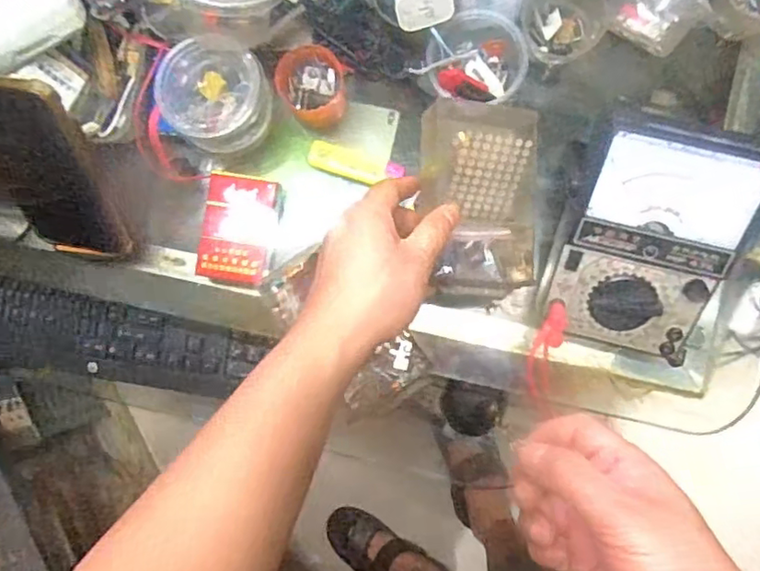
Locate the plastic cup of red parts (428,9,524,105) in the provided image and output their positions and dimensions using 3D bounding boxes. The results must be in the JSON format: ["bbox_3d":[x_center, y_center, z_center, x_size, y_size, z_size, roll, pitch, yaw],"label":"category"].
[{"bbox_3d":[0.077,-0.183,0.497,0.074,0.048,0.074,0,87,4],"label":"plastic cup of red parts"}]

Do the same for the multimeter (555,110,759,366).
[{"bbox_3d":[0.188,-0.029,0.432,0.108,0.044,0.160,10,121,6],"label":"multimeter"}]

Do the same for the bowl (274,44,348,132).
[{"bbox_3d":[-0.056,-0.162,0.507,0.052,0.048,0.052,0,87,4],"label":"bowl"}]

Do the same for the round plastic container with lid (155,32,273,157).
[{"bbox_3d":[-0.126,-0.143,0.467,0.075,0.052,0.075,0,87,4],"label":"round plastic container with lid"}]

